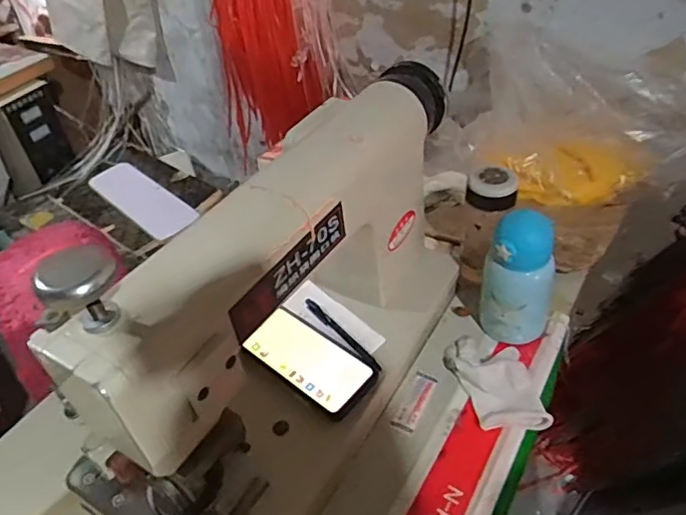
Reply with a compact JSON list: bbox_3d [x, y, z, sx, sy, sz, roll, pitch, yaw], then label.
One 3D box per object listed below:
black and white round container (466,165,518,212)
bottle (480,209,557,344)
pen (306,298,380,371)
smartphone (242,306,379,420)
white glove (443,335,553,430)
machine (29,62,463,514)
[{"bbox_3d":[0.192,-0.086,0.705,0.051,0.039,0.060,-33,49,-26],"label":"black and white round container"},{"bbox_3d":[0.217,0.022,0.674,0.084,0.180,0.069,13,46,20],"label":"bottle"},{"bbox_3d":[-0.002,0.093,0.681,0.015,0.008,0.141,-32,48,-25],"label":"pen"},{"bbox_3d":[-0.041,0.119,0.652,0.157,0.012,0.083,28,53,32],"label":"smartphone"},{"bbox_3d":[0.182,0.147,0.665,0.087,0.042,0.142,-11,43,-5],"label":"white glove"},{"bbox_3d":[-0.027,0.033,0.592,0.235,0.311,0.536,21,49,26],"label":"machine"}]

